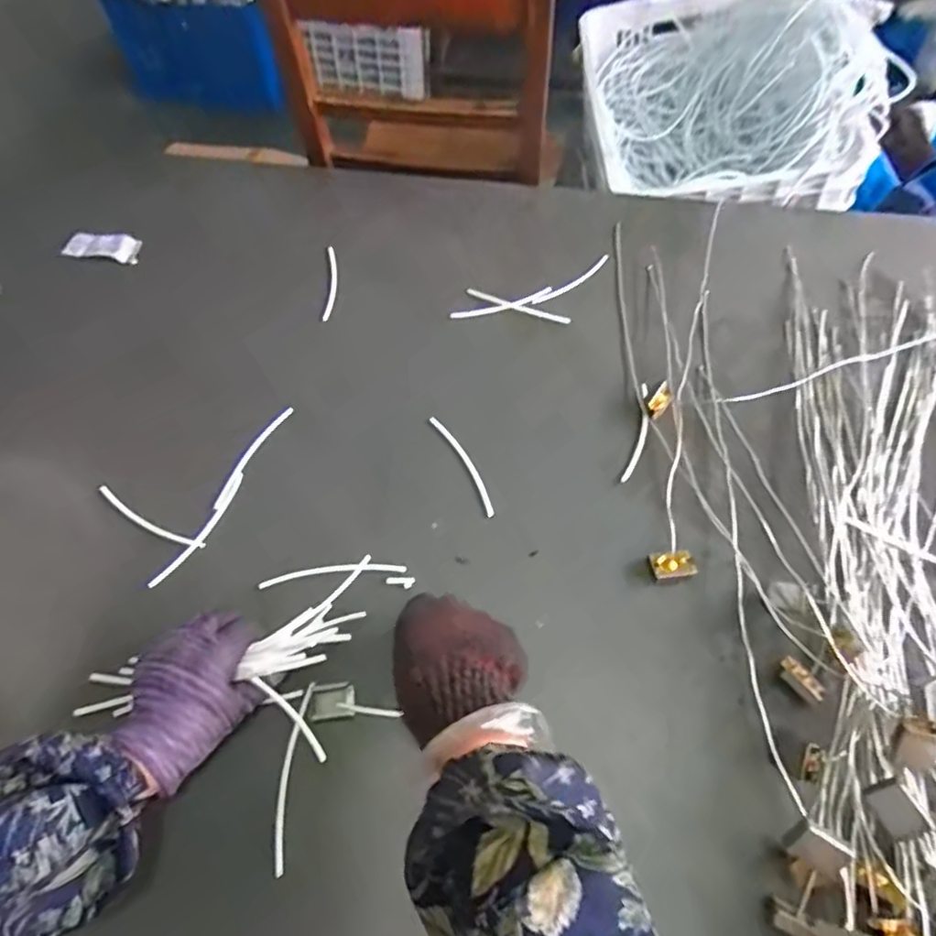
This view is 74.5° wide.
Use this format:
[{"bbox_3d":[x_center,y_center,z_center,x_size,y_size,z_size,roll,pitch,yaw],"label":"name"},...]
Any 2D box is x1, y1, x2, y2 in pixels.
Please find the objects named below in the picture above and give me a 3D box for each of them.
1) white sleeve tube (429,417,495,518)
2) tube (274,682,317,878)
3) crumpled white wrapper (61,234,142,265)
[{"bbox_3d":[-0.004,-0.006,0.612,0.014,0.012,0.124,-24,62,-15],"label":"white sleeve tube"},{"bbox_3d":[-0.133,0.228,0.461,0.013,0.004,0.128,3,59,1],"label":"tube"},{"bbox_3d":[-0.465,-0.282,0.786,0.088,0.021,0.031,6,59,3],"label":"crumpled white wrapper"}]

